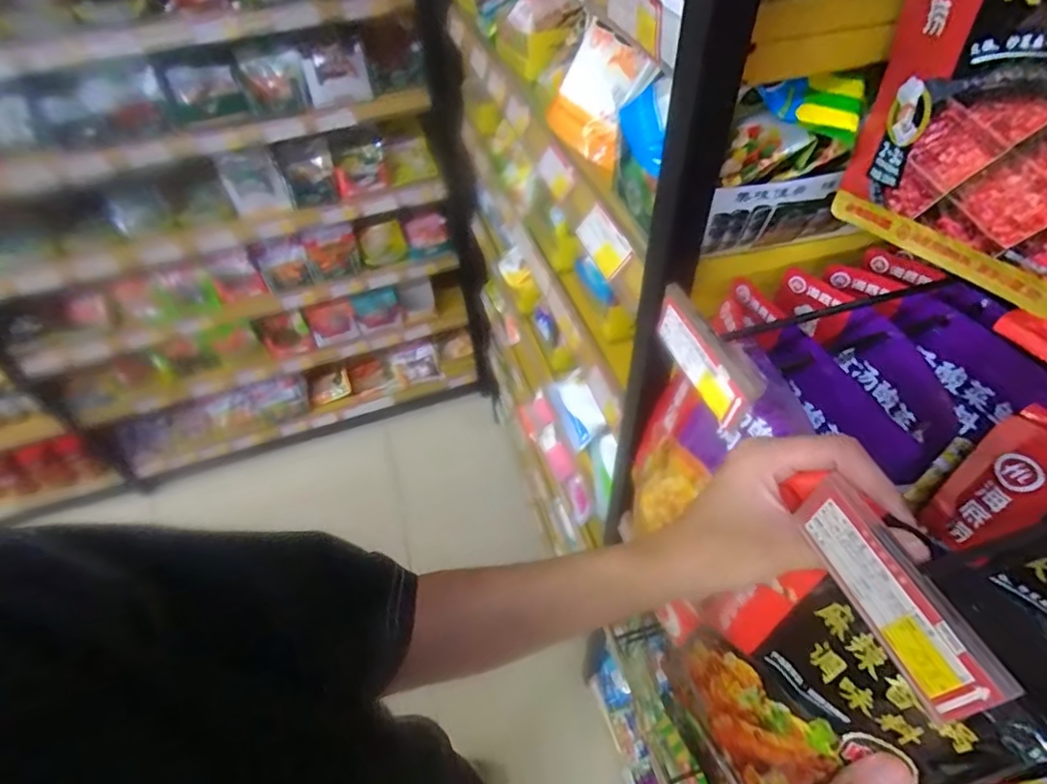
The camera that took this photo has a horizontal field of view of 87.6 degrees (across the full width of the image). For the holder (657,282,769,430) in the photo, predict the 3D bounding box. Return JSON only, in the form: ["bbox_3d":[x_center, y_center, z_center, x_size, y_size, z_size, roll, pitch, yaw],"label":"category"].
[{"bbox_3d":[0.118,-0.024,0.354,0.018,0.040,0.100,-16,50,-9],"label":"holder"}]

